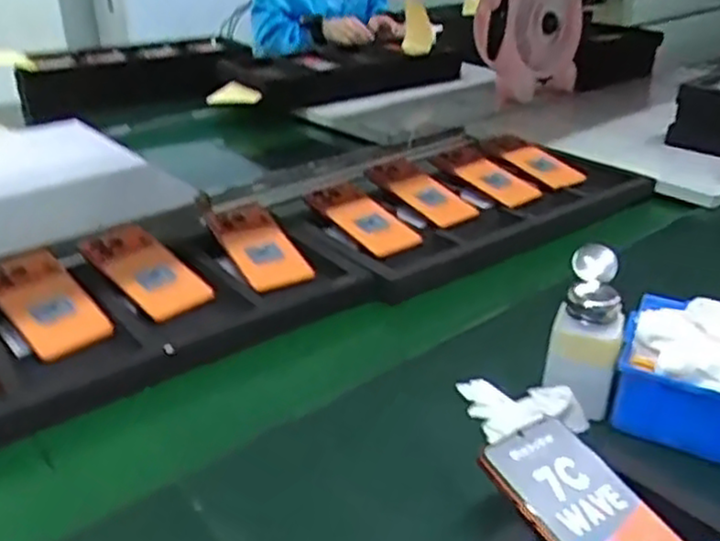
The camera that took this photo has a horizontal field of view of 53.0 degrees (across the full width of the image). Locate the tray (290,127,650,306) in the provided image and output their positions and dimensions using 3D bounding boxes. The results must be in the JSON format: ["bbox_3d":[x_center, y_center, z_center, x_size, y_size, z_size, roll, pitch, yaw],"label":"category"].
[{"bbox_3d":[0.134,-0.091,0.953,0.459,0.056,0.282,-17,32,-29],"label":"tray"}]

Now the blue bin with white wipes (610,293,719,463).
[{"bbox_3d":[0.284,0.081,0.576,0.142,0.094,0.121,13,30,24],"label":"blue bin with white wipes"}]

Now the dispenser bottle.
[{"bbox_3d":[0.186,0.052,0.586,0.053,0.129,0.056,13,30,25],"label":"dispenser bottle"}]

